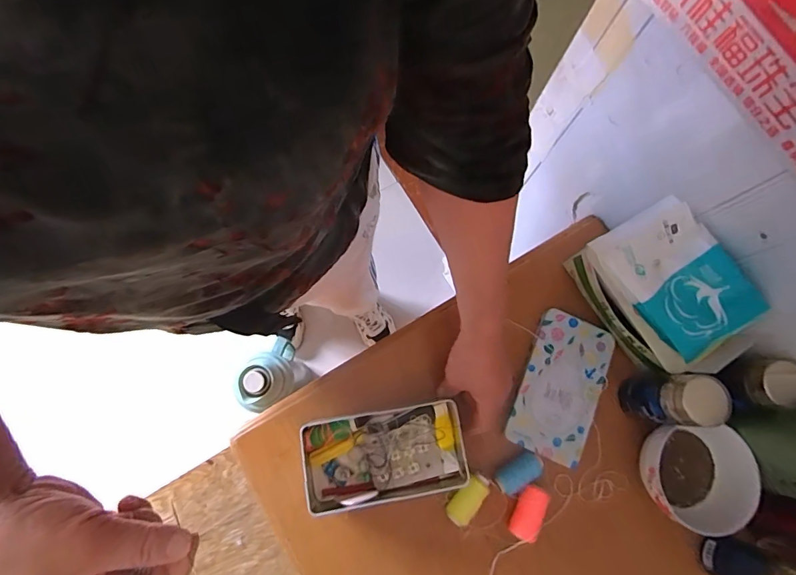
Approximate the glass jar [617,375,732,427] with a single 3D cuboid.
[{"bbox_3d":[0.284,0.116,0.441,0.045,0.095,0.045,1,76,-4],"label":"glass jar"}]

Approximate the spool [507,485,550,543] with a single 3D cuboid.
[{"bbox_3d":[0.140,0.240,0.453,0.028,0.021,0.054,23,76,1],"label":"spool"}]

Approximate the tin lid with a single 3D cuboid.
[{"bbox_3d":[0.187,0.111,0.487,0.087,0.006,0.161,23,78,4],"label":"tin lid"}]

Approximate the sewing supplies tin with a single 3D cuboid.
[{"bbox_3d":[-0.014,0.177,0.446,0.165,0.043,0.091,-8,78,-3],"label":"sewing supplies tin"}]

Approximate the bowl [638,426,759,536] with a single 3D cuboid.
[{"bbox_3d":[0.318,0.208,0.459,0.112,0.058,0.113,1,76,-4],"label":"bowl"}]

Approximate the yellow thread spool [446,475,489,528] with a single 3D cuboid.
[{"bbox_3d":[0.074,0.226,0.454,0.025,0.020,0.055,41,77,6],"label":"yellow thread spool"}]

